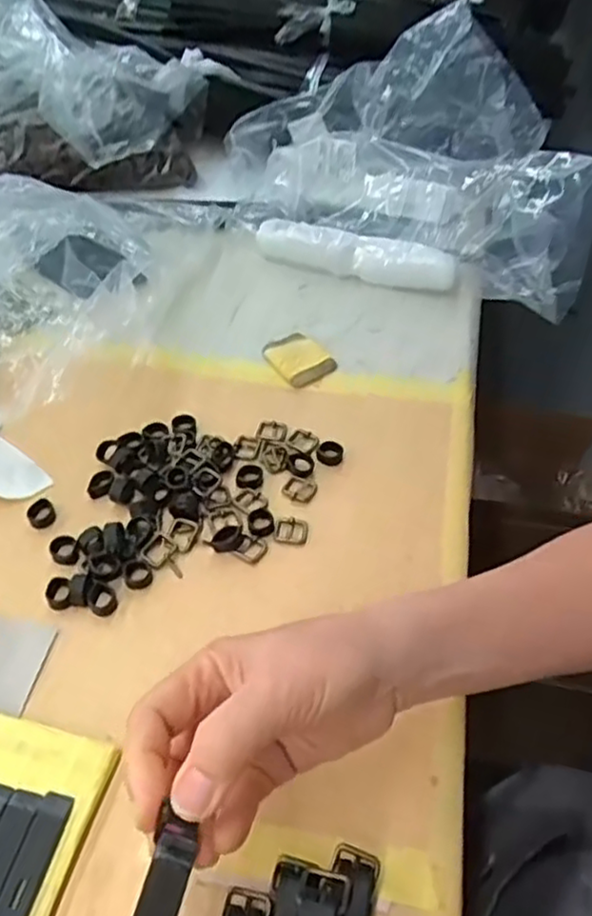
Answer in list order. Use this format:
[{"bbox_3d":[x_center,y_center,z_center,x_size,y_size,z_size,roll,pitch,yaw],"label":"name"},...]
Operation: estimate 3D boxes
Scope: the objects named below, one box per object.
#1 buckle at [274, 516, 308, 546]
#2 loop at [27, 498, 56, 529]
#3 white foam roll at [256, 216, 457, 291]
[{"bbox_3d":[-0.003,0.049,0.460,0.022,0.004,0.021,6,48,4],"label":"buckle"},{"bbox_3d":[-0.173,0.038,0.465,0.018,0.010,0.016,-24,53,-21],"label":"loop"},{"bbox_3d":[0.058,-0.201,0.667,0.195,0.043,0.029,13,49,10],"label":"white foam roll"}]

